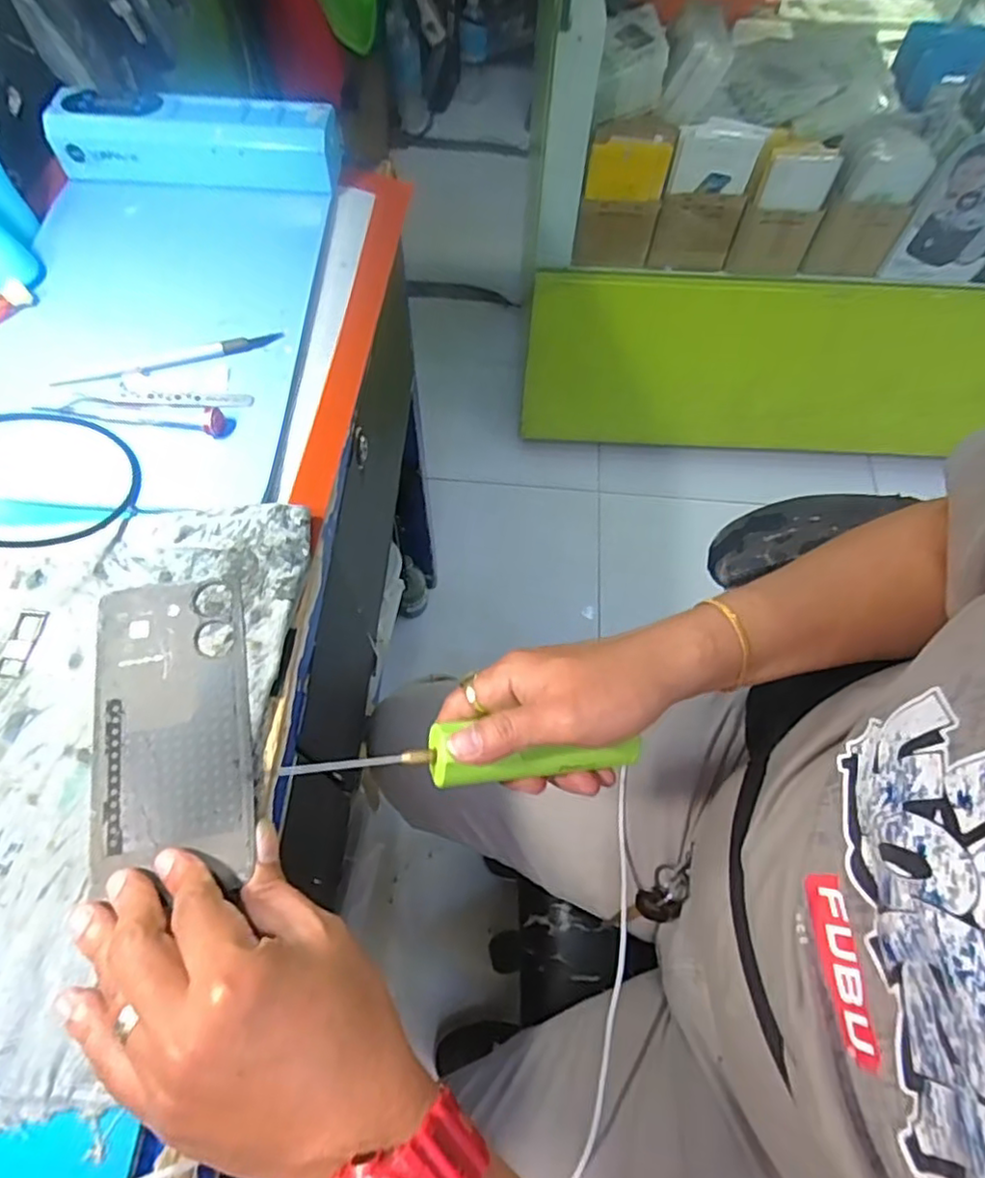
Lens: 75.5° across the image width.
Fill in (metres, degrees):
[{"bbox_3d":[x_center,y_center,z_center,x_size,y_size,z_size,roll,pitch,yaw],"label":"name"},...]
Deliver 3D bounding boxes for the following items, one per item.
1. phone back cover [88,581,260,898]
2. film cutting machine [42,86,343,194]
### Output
[{"bbox_3d":[-0.165,0.067,0.330,0.076,0.010,0.152,-11,65,-7],"label":"phone back cover"},{"bbox_3d":[-0.226,-0.347,0.491,0.209,0.042,0.047,3,64,-1],"label":"film cutting machine"}]

